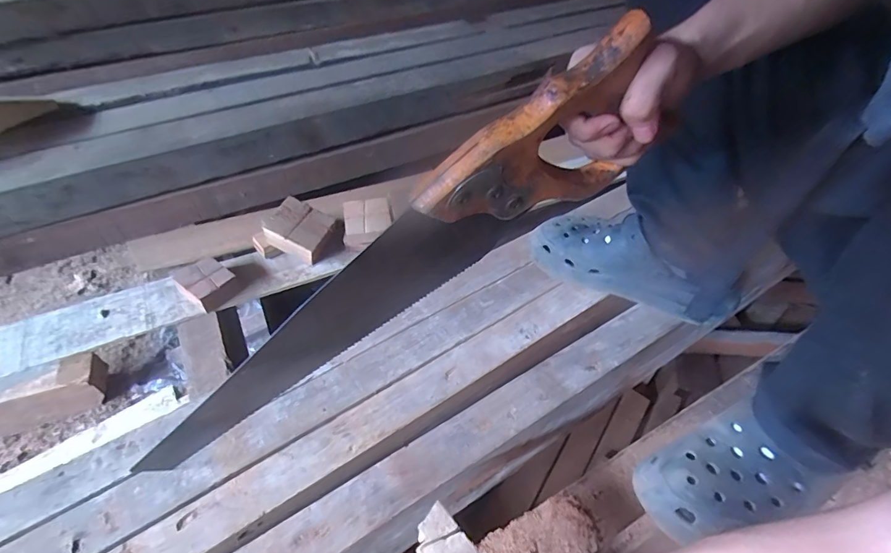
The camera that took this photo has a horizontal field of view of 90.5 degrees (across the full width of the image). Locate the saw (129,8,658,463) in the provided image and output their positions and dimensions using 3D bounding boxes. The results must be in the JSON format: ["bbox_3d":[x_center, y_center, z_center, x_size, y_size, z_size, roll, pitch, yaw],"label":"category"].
[{"bbox_3d":[-0.056,0.022,0.355,0.494,0.116,0.029,-38,48,17],"label":"saw"}]

